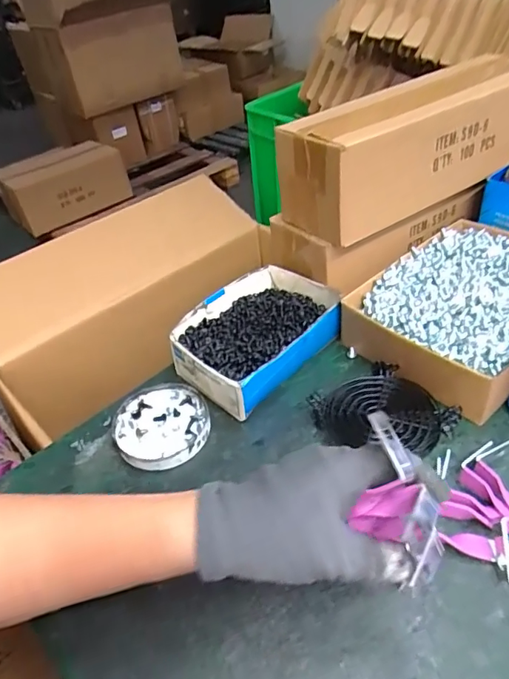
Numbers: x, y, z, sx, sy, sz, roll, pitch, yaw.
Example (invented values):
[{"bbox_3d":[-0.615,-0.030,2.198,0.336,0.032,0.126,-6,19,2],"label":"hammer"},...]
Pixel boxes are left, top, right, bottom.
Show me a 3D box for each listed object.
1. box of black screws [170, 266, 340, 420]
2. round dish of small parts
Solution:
[{"bbox_3d":[0.000,-0.006,0.507,0.119,0.048,0.165,28,53,34],"label":"box of black screws"},{"bbox_3d":[-0.084,0.079,0.452,0.084,0.015,0.089,-4,41,4],"label":"round dish of small parts"}]

